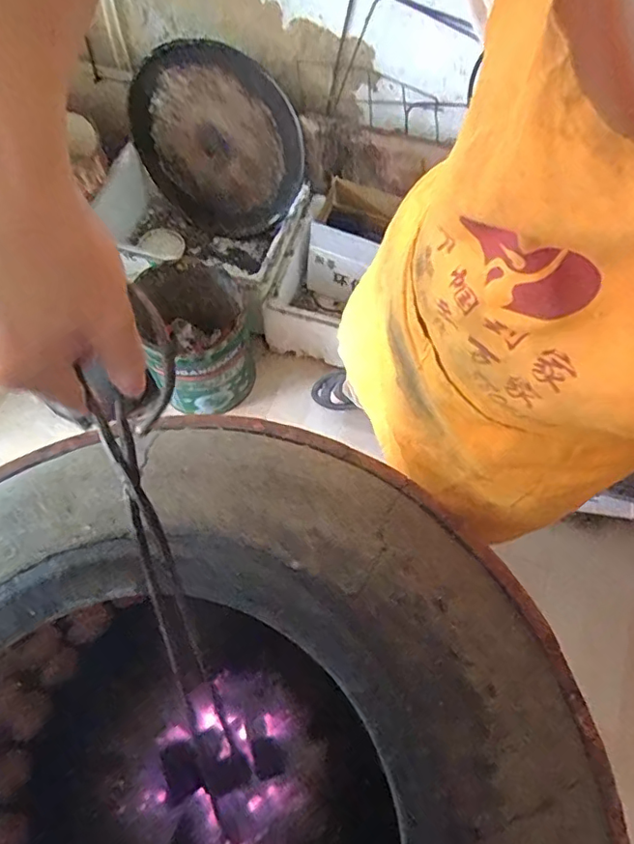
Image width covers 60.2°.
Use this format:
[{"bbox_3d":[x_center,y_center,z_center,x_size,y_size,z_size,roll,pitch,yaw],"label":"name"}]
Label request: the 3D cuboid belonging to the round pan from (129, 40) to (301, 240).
[{"bbox_3d":[-0.261,-0.742,1.484,0.420,0.473,0.043,-1,46,7],"label":"round pan"}]

